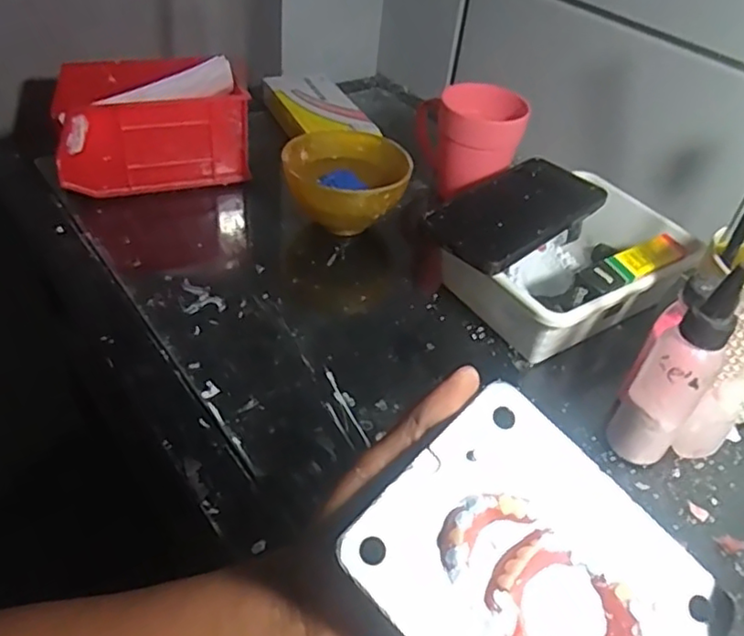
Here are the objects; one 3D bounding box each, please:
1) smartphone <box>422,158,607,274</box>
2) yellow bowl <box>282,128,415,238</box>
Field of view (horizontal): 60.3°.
[{"bbox_3d":[0.117,-0.087,0.509,0.082,0.009,0.168,34,50,27],"label":"smartphone"},{"bbox_3d":[-0.024,-0.114,0.573,0.107,0.064,0.106,2,43,-5],"label":"yellow bowl"}]

